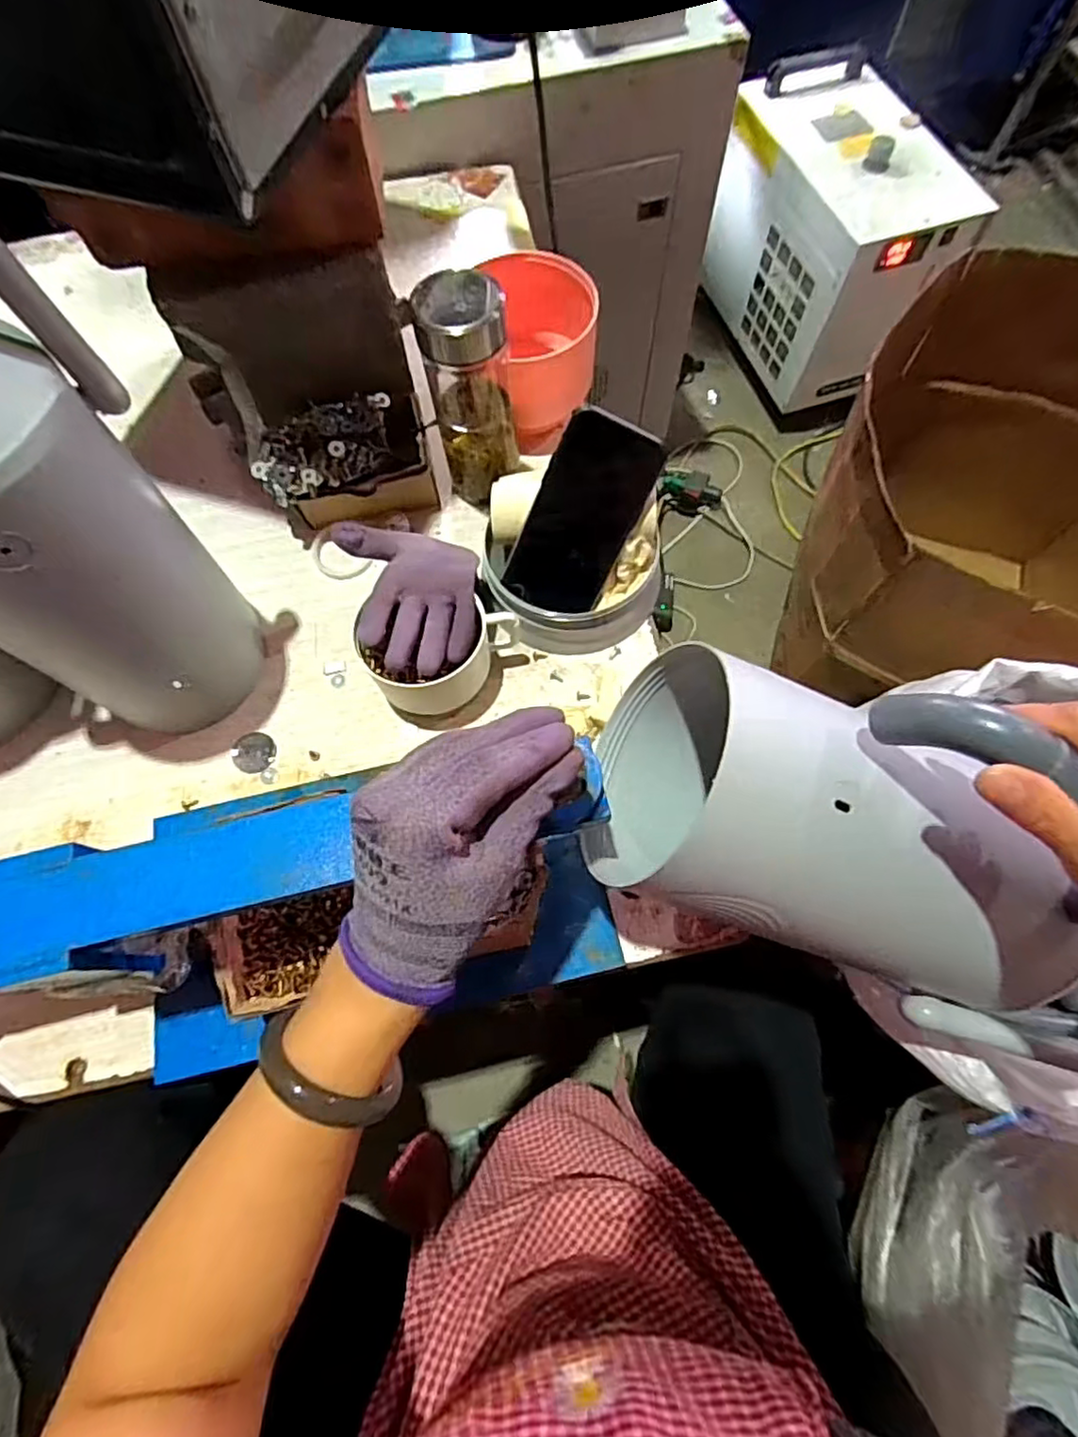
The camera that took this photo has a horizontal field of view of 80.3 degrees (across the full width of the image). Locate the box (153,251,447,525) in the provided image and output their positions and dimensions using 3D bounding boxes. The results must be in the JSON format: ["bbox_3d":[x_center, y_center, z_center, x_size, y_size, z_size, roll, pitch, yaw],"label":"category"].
[{"bbox_3d":[-0.201,-0.286,0.585,0.194,0.175,0.127,-14,70,-4],"label":"box"}]

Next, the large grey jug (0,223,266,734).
[{"bbox_3d":[-0.328,-0.137,0.398,0.138,0.417,0.163,14,71,6],"label":"large grey jug"}]

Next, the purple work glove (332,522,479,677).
[{"bbox_3d":[-0.100,-0.103,0.526,0.104,0.052,0.130,-15,70,-4],"label":"purple work glove"}]

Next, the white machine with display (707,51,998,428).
[{"bbox_3d":[0.627,-0.996,1.417,0.283,0.462,0.545,-24,71,-7],"label":"white machine with display"}]

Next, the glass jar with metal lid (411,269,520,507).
[{"bbox_3d":[-0.060,-0.288,0.568,0.069,0.206,0.062,-15,70,-4],"label":"glass jar with metal lid"}]

